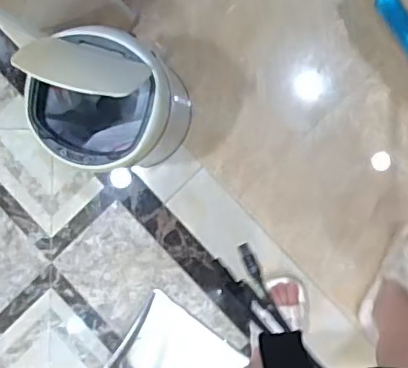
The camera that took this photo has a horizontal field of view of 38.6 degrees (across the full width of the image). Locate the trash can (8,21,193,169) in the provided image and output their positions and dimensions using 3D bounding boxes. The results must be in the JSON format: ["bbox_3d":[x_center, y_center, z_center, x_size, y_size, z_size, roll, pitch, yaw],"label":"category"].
[{"bbox_3d":[-0.156,-0.143,1.106,0.222,0.366,0.223,0,93,6],"label":"trash can"}]

